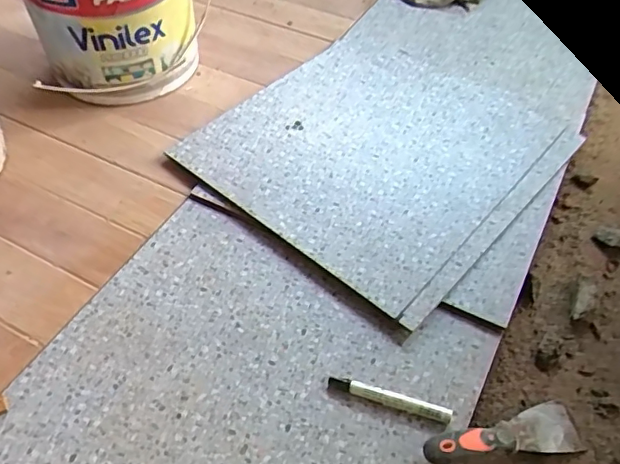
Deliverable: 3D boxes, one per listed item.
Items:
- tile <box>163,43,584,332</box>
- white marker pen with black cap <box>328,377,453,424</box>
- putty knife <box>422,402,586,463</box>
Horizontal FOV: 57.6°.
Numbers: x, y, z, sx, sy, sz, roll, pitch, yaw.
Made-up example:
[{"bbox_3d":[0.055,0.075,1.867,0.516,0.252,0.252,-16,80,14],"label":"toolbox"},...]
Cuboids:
[{"bbox_3d":[0.113,-0.147,0.946,0.490,0.020,0.513,34,57,25],"label":"tile"},{"bbox_3d":[0.093,0.196,0.663,0.144,0.010,0.018,15,51,13],"label":"white marker pen with black cap"},{"bbox_3d":[0.218,0.232,0.637,0.200,0.025,0.056,1,47,-23],"label":"putty knife"}]

